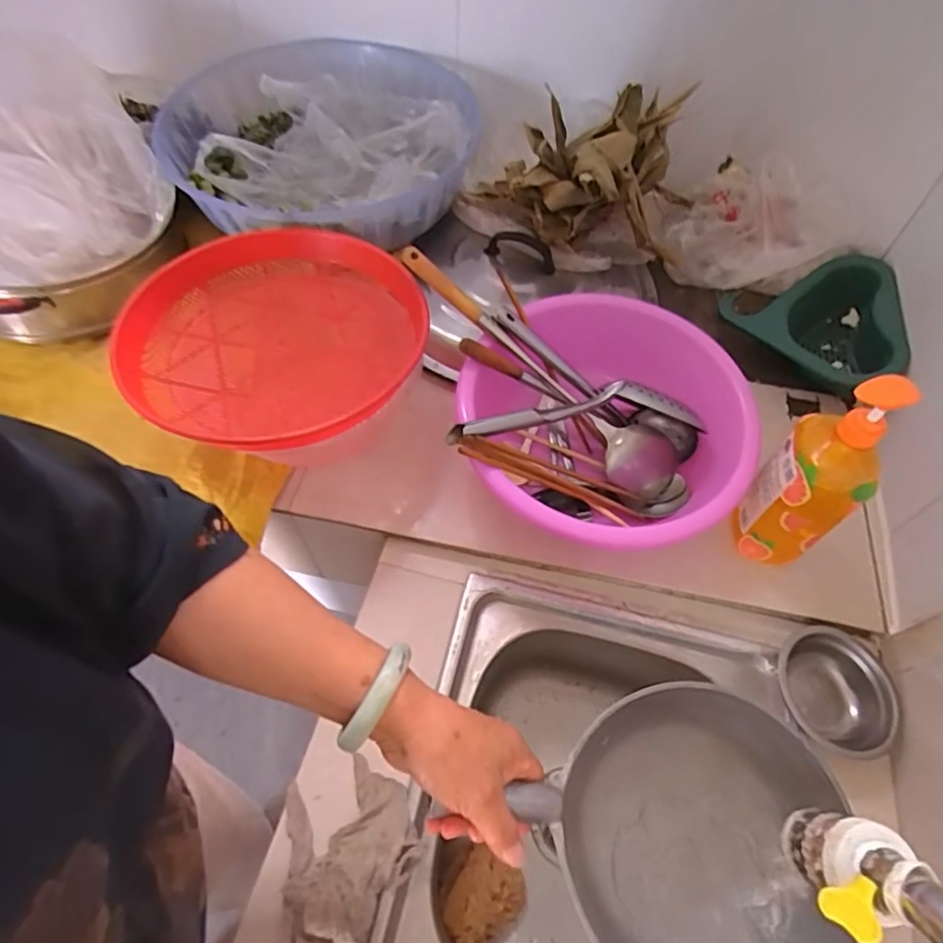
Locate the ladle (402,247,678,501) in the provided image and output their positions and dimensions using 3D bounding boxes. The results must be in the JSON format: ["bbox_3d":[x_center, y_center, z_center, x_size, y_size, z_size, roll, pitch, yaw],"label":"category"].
[{"bbox_3d":[0.082,-0.124,0.722,0.418,0.085,0.078,42,63,0],"label":"ladle"}]

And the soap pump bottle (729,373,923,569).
[{"bbox_3d":[0.345,0.007,0.581,0.071,0.239,0.086,-38,66,-23],"label":"soap pump bottle"}]

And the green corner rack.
[{"bbox_3d":[0.459,-0.212,0.802,0.193,0.123,0.177,11,58,5],"label":"green corner rack"}]

